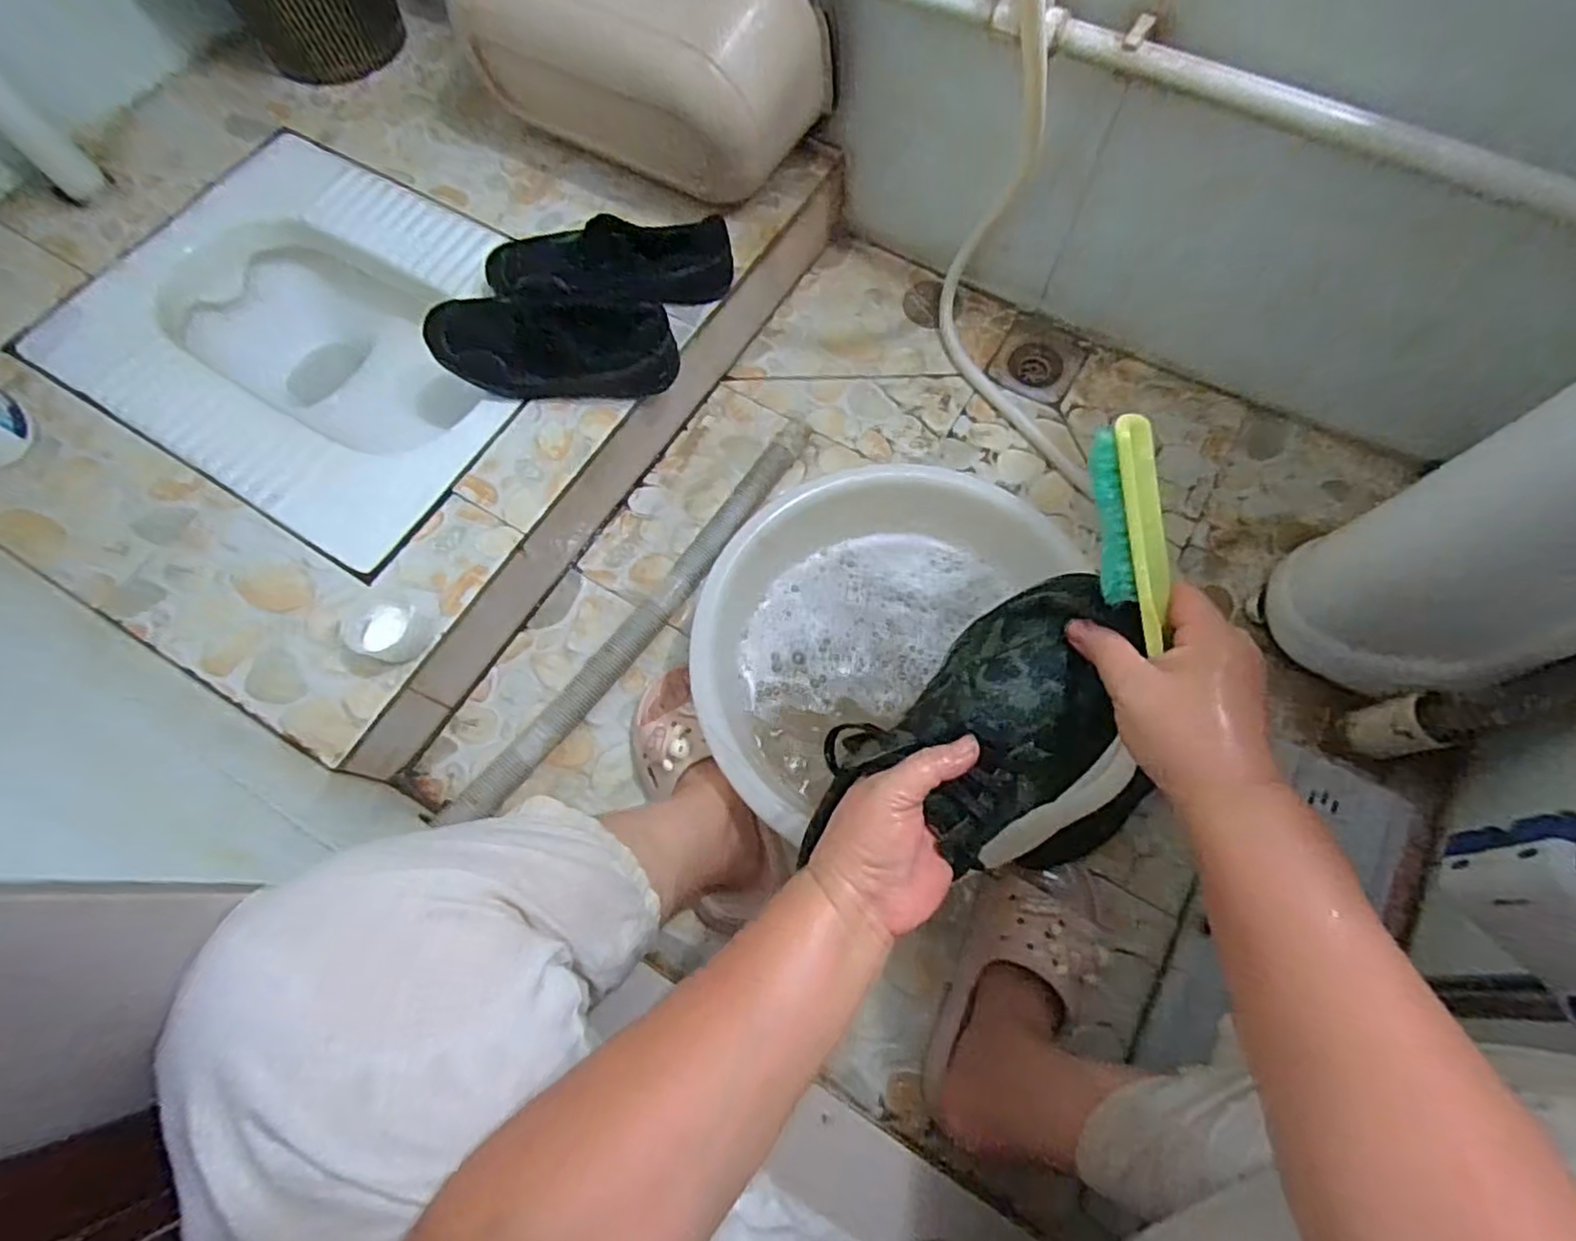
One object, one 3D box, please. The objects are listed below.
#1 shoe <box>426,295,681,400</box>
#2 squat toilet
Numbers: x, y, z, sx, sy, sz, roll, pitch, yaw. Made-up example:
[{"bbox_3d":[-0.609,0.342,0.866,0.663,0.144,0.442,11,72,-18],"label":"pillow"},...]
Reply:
[{"bbox_3d":[-0.244,-0.296,0.715,0.255,0.070,0.098,2,69,2],"label":"shoe"},{"bbox_3d":[-0.527,-0.303,0.868,0.528,0.204,0.408,28,73,11],"label":"squat toilet"}]

